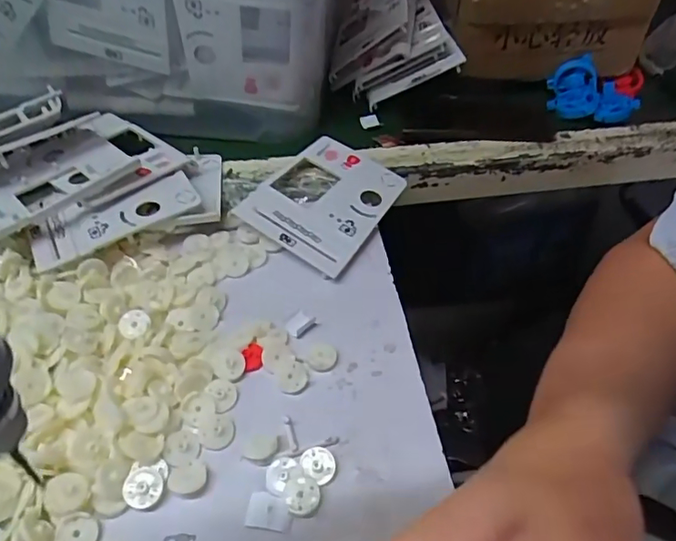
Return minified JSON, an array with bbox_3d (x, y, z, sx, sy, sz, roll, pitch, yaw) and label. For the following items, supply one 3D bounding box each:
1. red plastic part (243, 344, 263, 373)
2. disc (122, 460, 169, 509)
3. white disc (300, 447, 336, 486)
[{"bbox_3d":[-0.063,0.064,0.394,0.014,0.004,0.022,-9,47,-8],"label":"red plastic part"},{"bbox_3d":[-0.120,0.132,0.329,0.022,0.008,0.028,2,47,2],"label":"disc"},{"bbox_3d":[-0.013,0.125,0.339,0.023,0.006,0.021,0,47,0],"label":"white disc"}]

